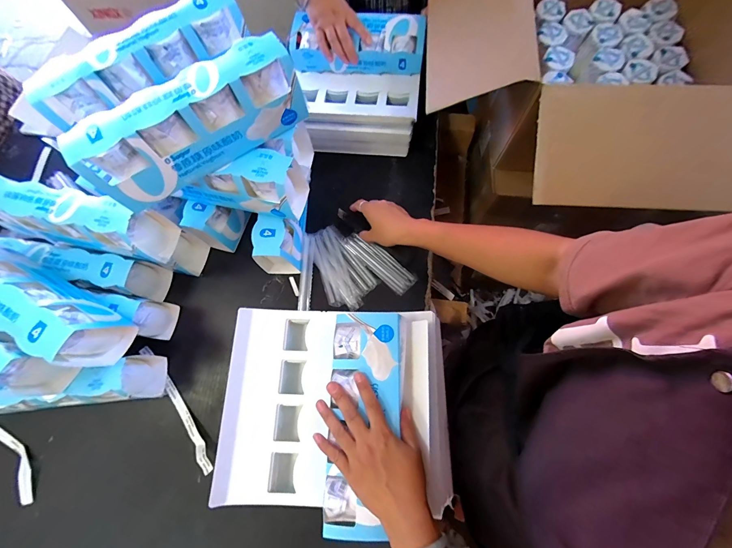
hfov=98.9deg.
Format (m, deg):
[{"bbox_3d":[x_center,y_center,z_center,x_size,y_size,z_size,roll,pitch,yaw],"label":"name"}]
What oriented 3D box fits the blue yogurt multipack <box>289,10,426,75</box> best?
[{"bbox_3d":[-0.018,-0.483,0.656,0.270,0.075,0.101,6,73,5],"label":"blue yogurt multipack"}]

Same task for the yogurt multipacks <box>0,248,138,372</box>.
[{"bbox_3d":[-0.474,0.035,0.444,0.261,0.103,0.071,28,76,11],"label":"yogurt multipacks"}]

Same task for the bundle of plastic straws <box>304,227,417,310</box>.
[{"bbox_3d":[-0.015,-0.025,0.588,0.152,0.015,0.168,-23,73,-5],"label":"bundle of plastic straws"}]

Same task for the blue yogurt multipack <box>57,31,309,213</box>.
[{"bbox_3d":[-0.210,-0.189,0.396,0.273,0.098,0.062,-30,73,-7],"label":"blue yogurt multipack"}]

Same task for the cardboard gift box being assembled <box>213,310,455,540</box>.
[{"bbox_3d":[-0.045,0.193,0.444,0.314,0.081,0.282,2,72,2],"label":"cardboard gift box being assembled"}]

